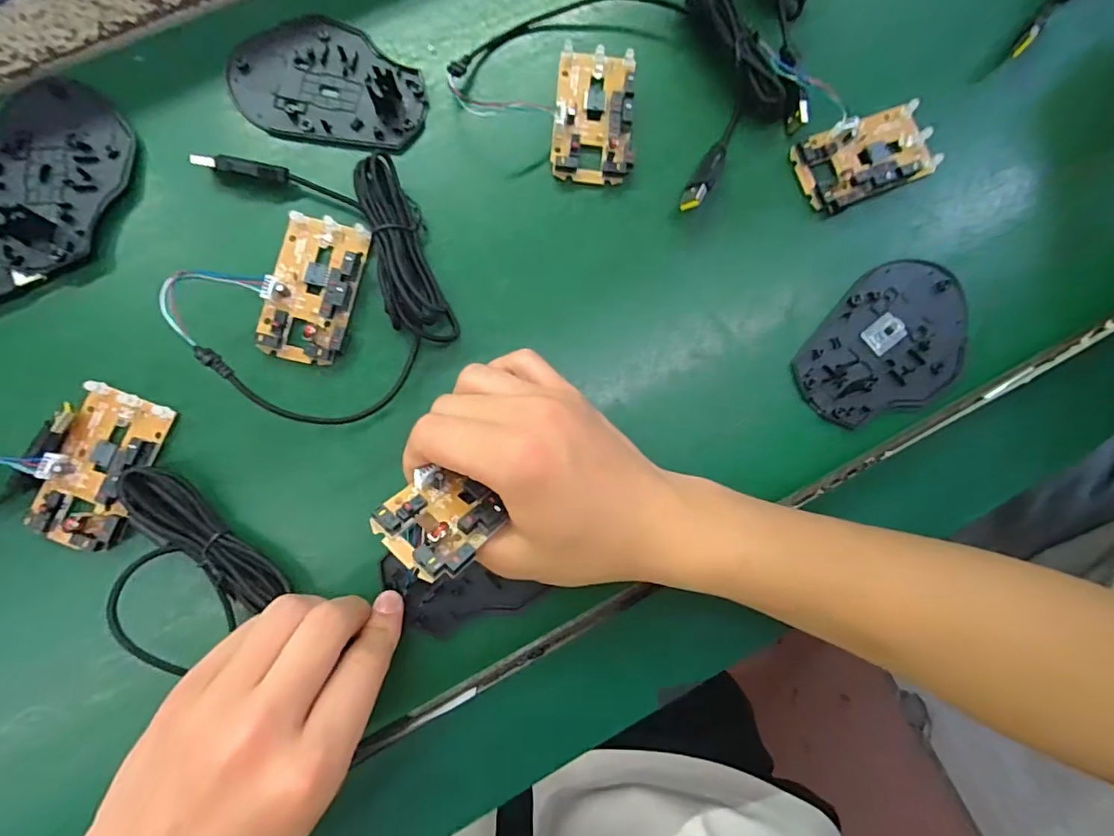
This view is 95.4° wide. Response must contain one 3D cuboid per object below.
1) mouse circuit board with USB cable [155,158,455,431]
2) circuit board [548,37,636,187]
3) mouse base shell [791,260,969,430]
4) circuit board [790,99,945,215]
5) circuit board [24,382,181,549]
[{"bbox_3d":[-0.122,-0.071,0.254,0.132,0.046,0.149,-3,83,-3],"label":"mouse circuit board with USB cable"},{"bbox_3d":[0.022,-0.177,0.293,0.044,0.014,0.081,4,83,-2],"label":"circuit board"},{"bbox_3d":[0.188,-0.040,0.285,0.072,0.006,0.111,45,83,3],"label":"mouse base shell"},{"bbox_3d":[0.182,-0.154,0.297,0.082,0.014,0.046,-23,84,-5],"label":"circuit board"},{"bbox_3d":[-0.228,0.024,0.252,0.047,0.021,0.076,18,82,0],"label":"circuit board"}]

